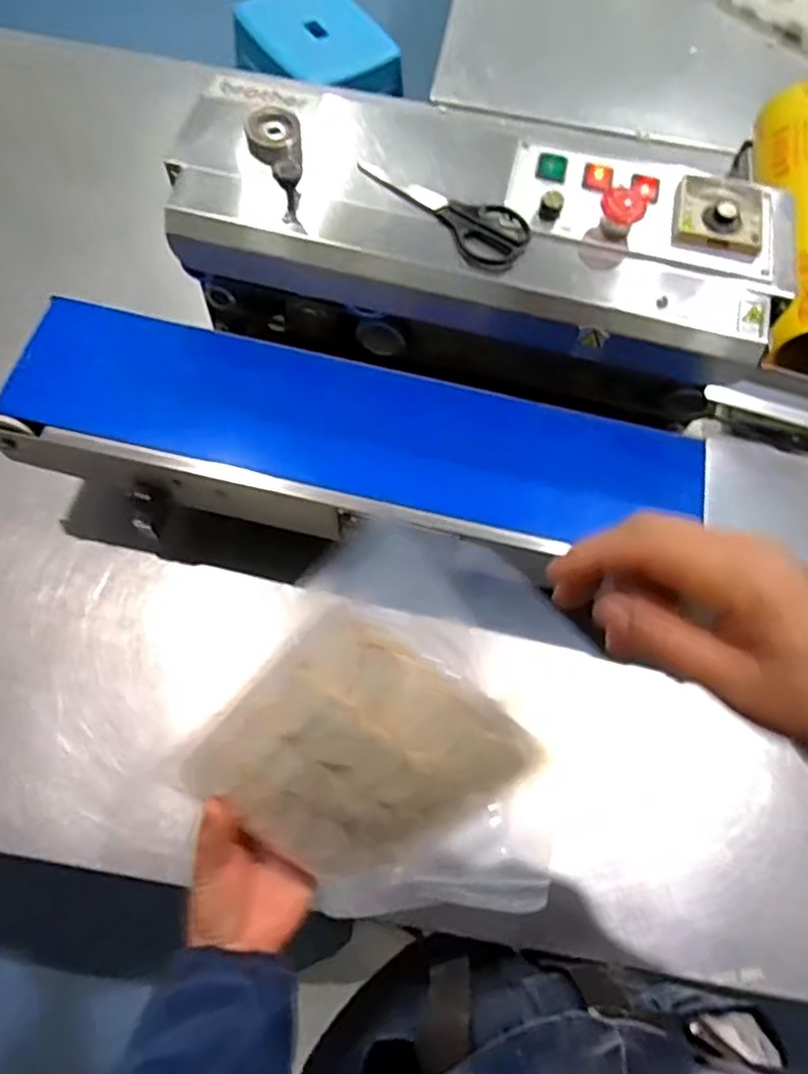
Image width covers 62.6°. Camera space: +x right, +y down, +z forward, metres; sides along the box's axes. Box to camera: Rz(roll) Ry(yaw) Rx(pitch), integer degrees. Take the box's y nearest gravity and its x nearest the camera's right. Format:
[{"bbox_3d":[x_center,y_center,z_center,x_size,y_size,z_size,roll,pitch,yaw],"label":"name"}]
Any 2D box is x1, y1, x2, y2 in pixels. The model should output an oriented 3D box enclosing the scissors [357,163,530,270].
[{"bbox_3d":[0.037,-0.291,0.574,0.057,0.019,0.166,-40,76,-18],"label":"scissors"}]

